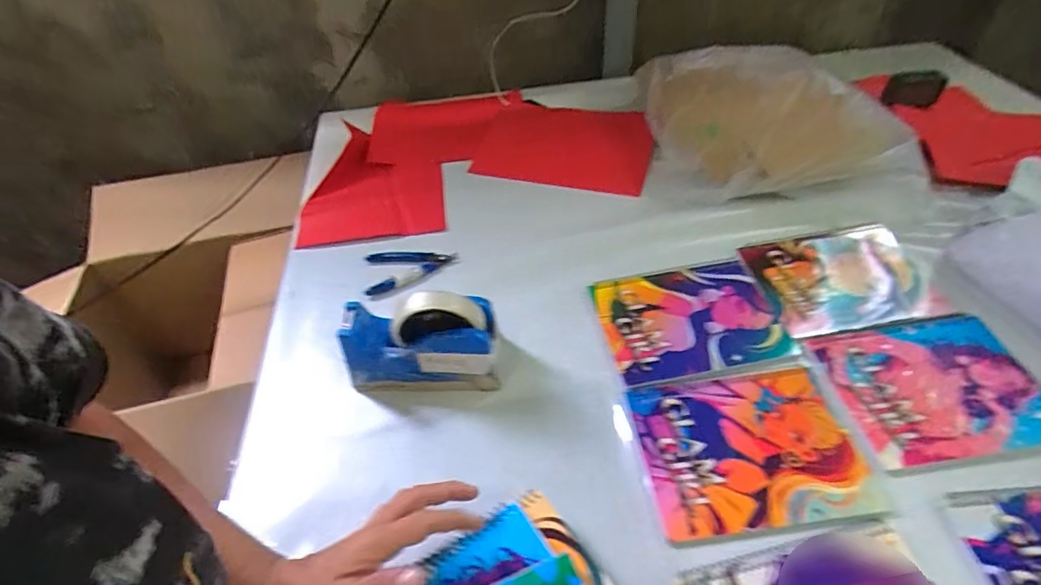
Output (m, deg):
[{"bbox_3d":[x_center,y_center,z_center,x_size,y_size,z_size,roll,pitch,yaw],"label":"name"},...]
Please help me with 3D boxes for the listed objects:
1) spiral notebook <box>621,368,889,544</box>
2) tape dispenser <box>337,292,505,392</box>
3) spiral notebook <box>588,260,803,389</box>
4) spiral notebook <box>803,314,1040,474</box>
[{"bbox_3d":[0.212,0.143,0.474,0.192,0.005,0.148,-7,47,-2],"label":"spiral notebook"},{"bbox_3d":[-0.103,0.047,0.517,0.153,0.112,0.055,-2,47,3],"label":"tape dispenser"},{"bbox_3d":[0.190,0.031,0.580,0.190,0.008,0.145,-9,47,-4],"label":"spiral notebook"},{"bbox_3d":[0.416,0.092,0.510,0.198,0.006,0.153,-8,47,-3],"label":"spiral notebook"}]

